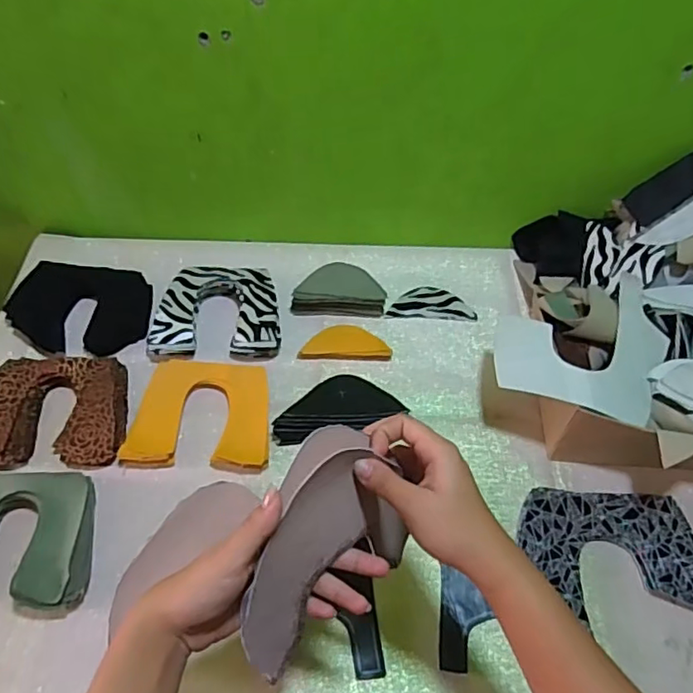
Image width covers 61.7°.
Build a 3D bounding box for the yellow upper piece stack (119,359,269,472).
[{"bbox_3d":[-0.160,0.074,0.653,0.155,0.025,0.132,4,54,2],"label":"yellow upper piece stack"}]

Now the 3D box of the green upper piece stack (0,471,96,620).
[{"bbox_3d":[-0.332,0.186,0.563,0.163,0.035,0.137,-3,55,-3],"label":"green upper piece stack"}]

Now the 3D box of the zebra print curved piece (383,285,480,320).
[{"bbox_3d":[0.112,-0.058,0.770,0.114,0.006,0.053,2,54,0],"label":"zebra print curved piece"}]

